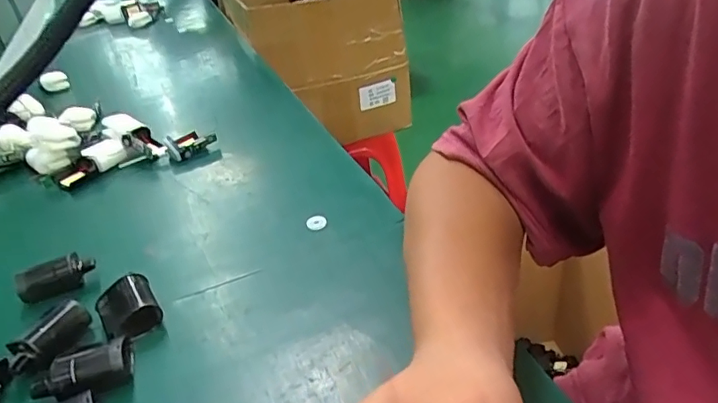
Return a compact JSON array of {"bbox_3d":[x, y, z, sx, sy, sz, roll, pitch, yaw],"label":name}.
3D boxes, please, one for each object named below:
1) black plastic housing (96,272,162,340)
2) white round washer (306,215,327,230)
[{"bbox_3d":[-0.166,0.076,0.384,0.037,0.026,0.042,-26,38,-28],"label":"black plastic housing"},{"bbox_3d":[-0.037,0.018,0.468,0.017,0.005,0.017,-4,33,3],"label":"white round washer"}]

